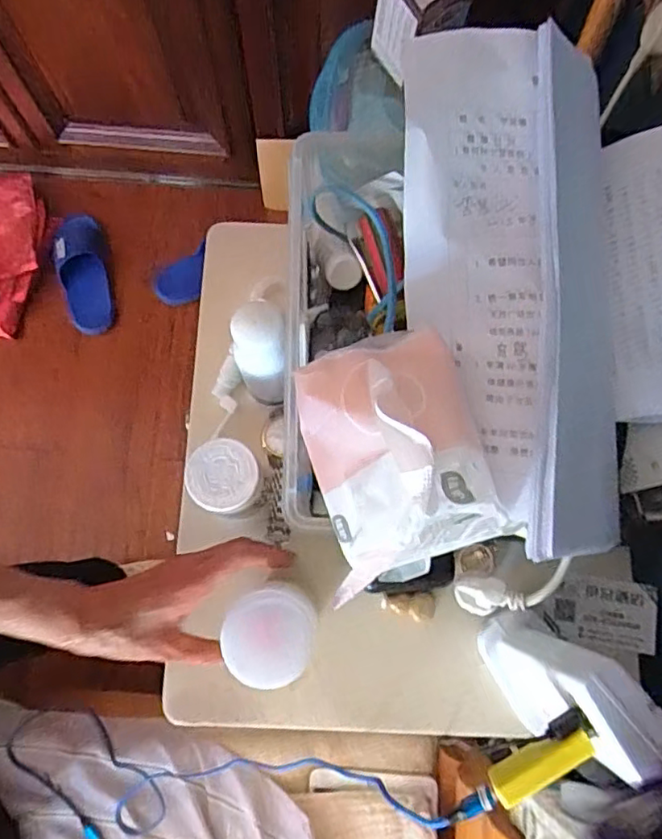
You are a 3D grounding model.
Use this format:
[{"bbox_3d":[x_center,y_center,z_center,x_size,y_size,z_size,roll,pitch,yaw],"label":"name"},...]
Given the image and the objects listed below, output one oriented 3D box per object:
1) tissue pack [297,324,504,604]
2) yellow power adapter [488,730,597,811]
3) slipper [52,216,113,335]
[{"bbox_3d":[0.033,0.017,0.318,0.095,0.054,0.131,-17,78,-5],"label":"tissue pack"},{"bbox_3d":[0.117,0.192,0.329,0.059,0.012,0.018,-32,79,6],"label":"yellow power adapter"},{"bbox_3d":[-0.492,-0.299,1.173,0.102,0.056,0.246,-12,77,-4],"label":"slipper"}]

